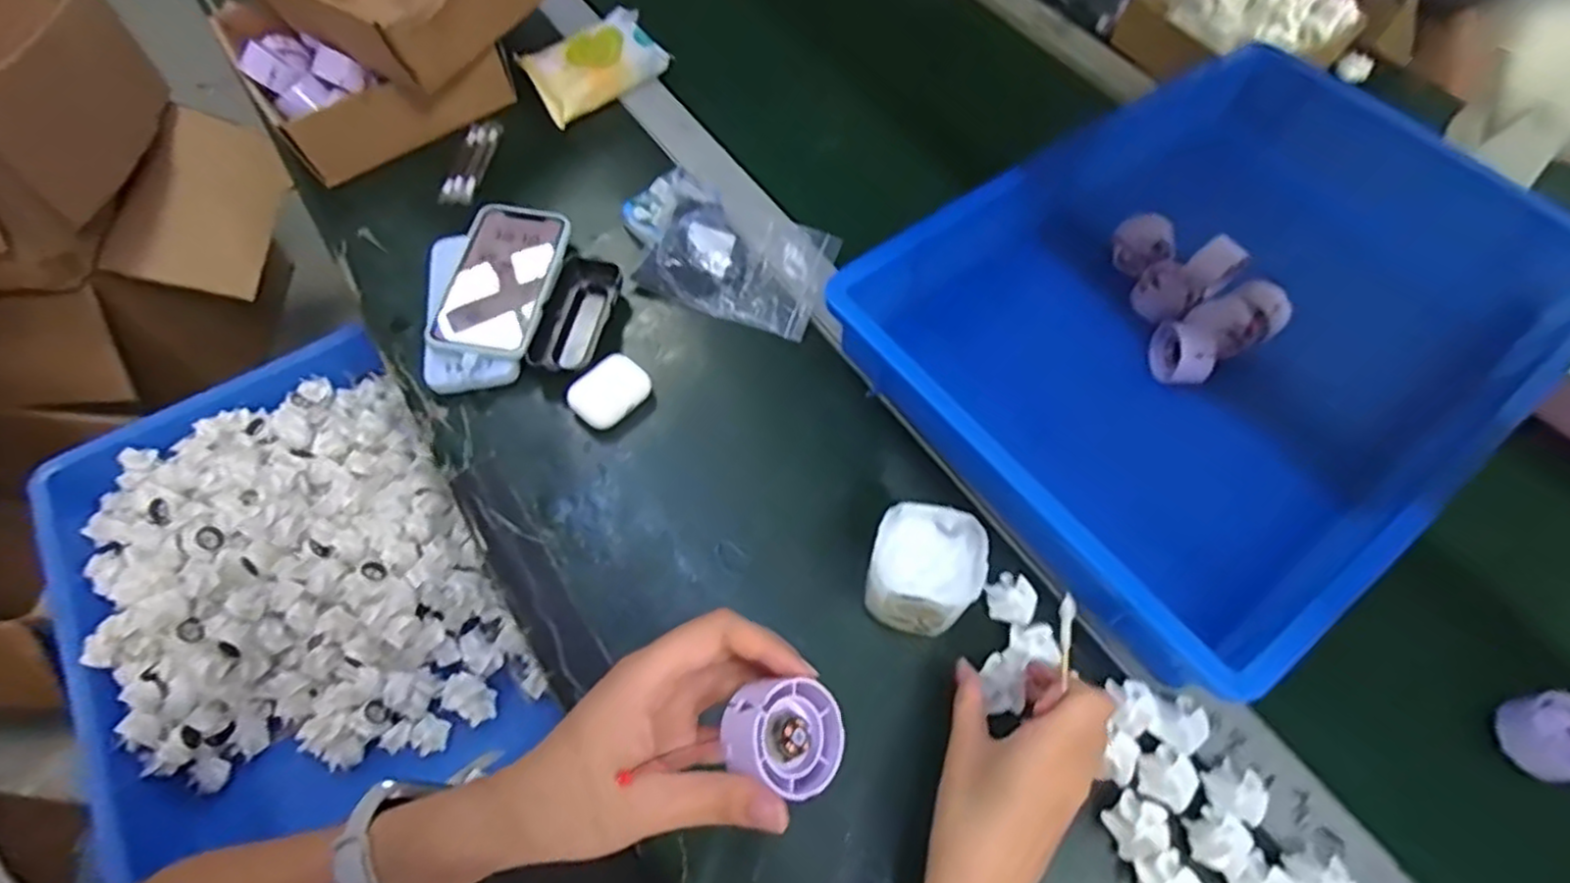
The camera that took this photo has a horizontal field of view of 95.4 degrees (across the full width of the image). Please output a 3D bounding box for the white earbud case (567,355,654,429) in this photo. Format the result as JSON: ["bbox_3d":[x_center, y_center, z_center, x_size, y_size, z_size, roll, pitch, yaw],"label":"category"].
[{"bbox_3d":[-0.133,-0.037,0.546,0.043,0.020,0.059,37,66,17],"label":"white earbud case"}]

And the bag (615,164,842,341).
[{"bbox_3d":[-0.052,-0.166,0.617,0.182,0.022,0.122,24,63,11],"label":"bag"}]

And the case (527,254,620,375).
[{"bbox_3d":[-0.165,-0.107,0.585,0.051,0.026,0.118,10,61,3],"label":"case"}]

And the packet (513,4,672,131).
[{"bbox_3d":[-0.191,-0.380,0.721,0.136,0.041,0.078,-35,67,-19],"label":"packet"}]

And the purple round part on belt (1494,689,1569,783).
[{"bbox_3d":[0.468,0.179,0.433,0.044,0.031,0.048,1,61,-2],"label":"purple round part on belt"}]

